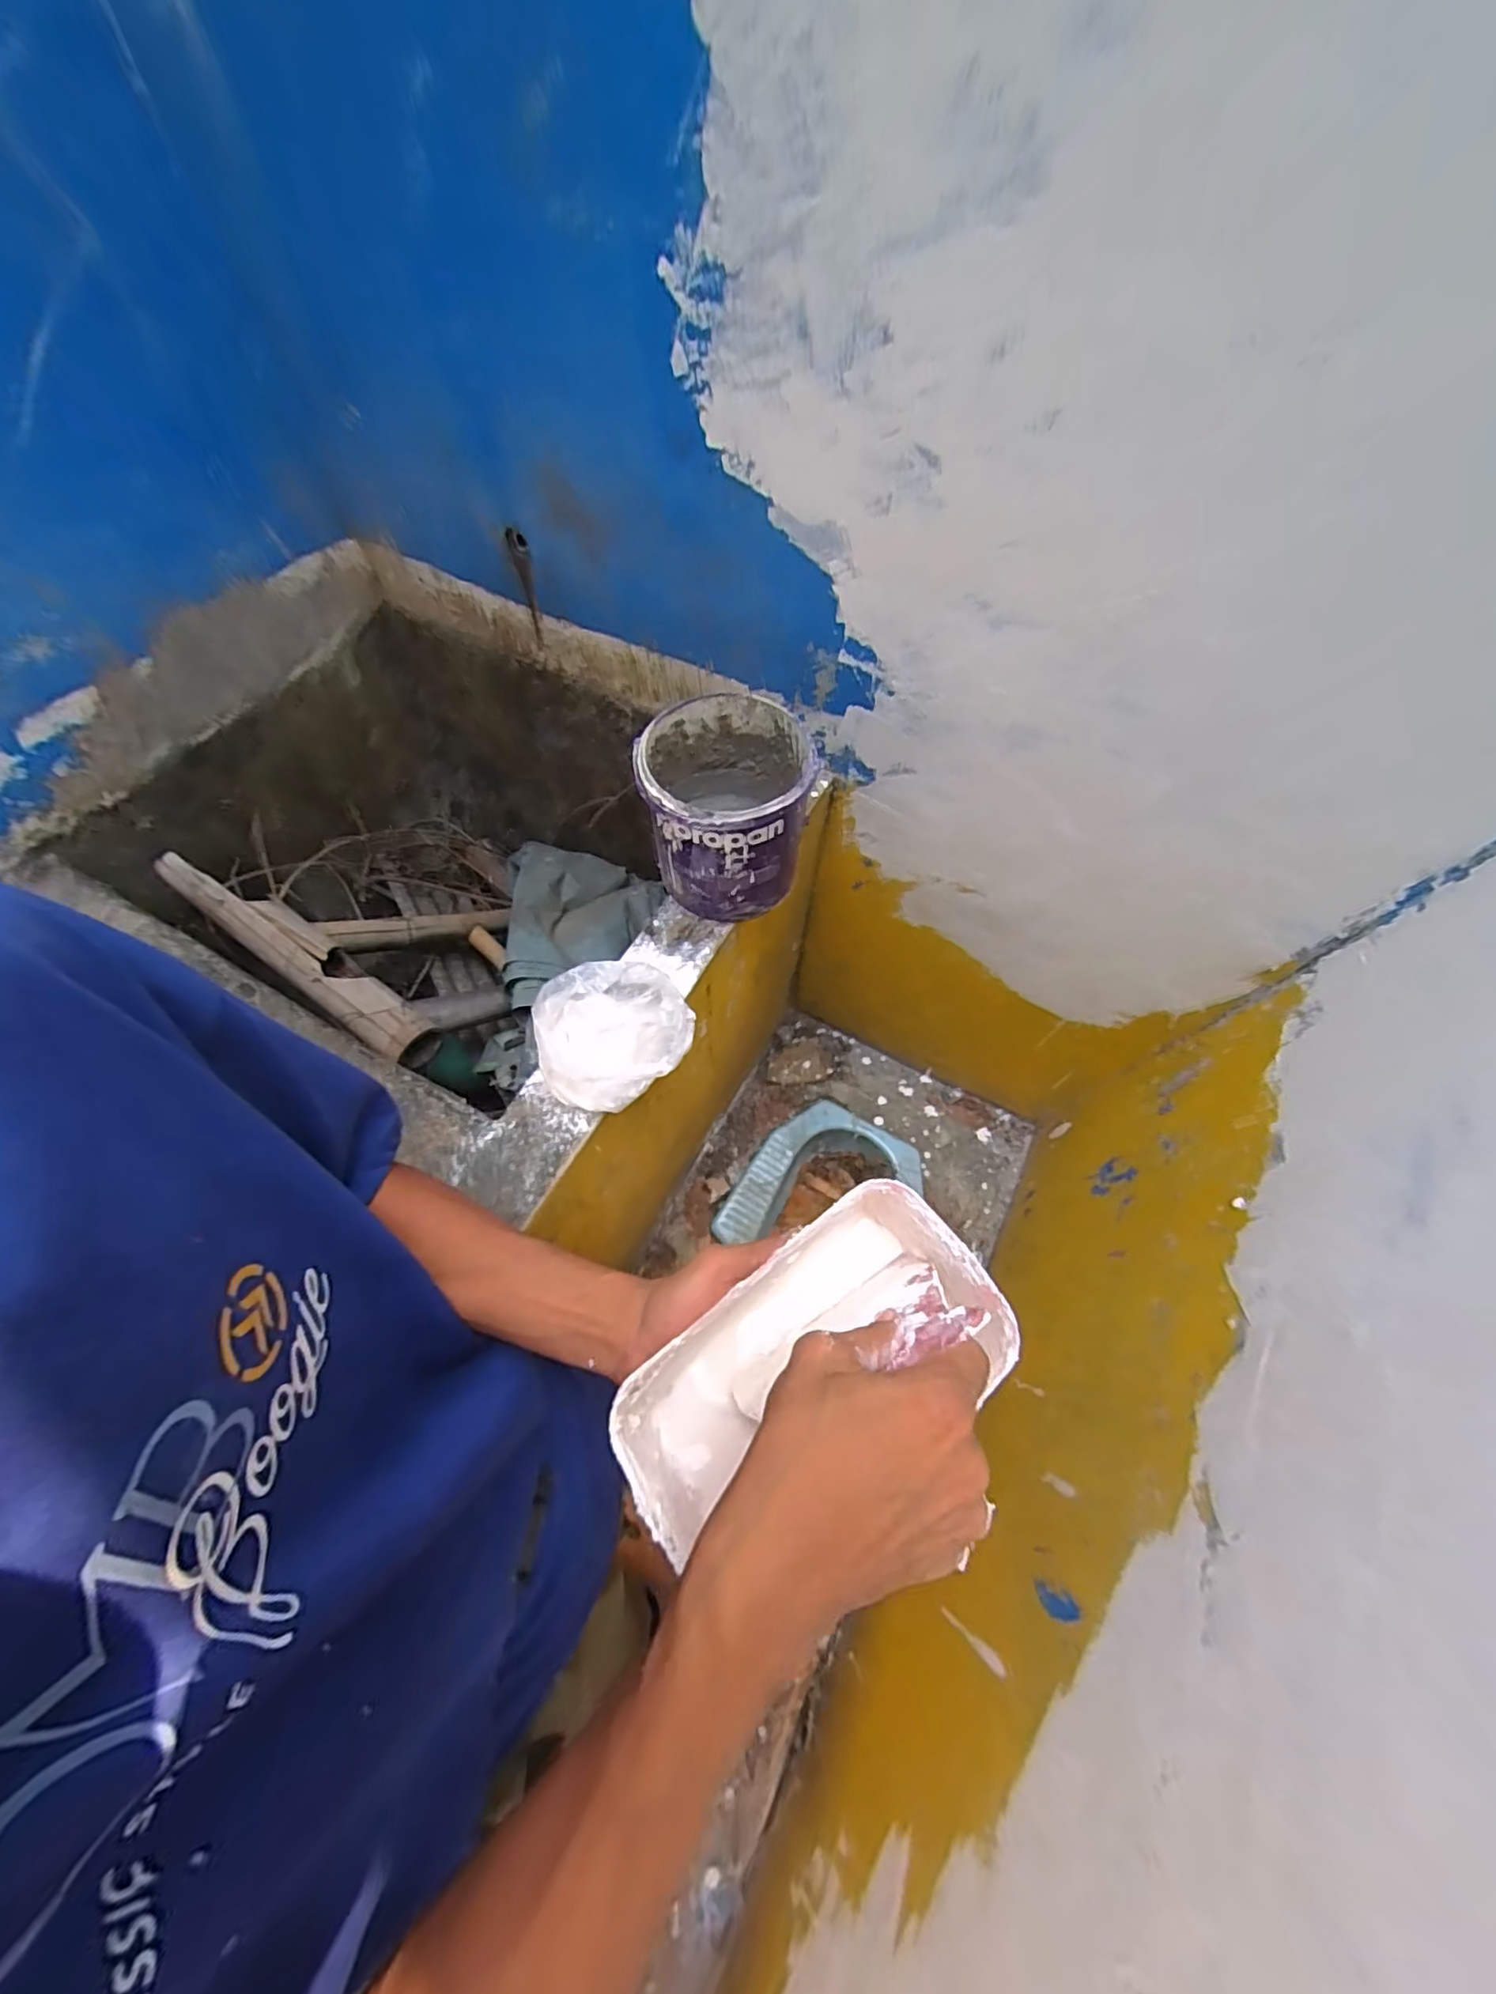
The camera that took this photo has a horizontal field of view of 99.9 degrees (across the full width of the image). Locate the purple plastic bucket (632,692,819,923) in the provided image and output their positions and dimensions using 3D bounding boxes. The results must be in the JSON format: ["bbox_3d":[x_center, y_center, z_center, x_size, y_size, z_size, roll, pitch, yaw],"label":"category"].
[{"bbox_3d":[-0.027,-0.212,0.724,0.177,0.182,0.185,1,63,-2],"label":"purple plastic bucket"}]

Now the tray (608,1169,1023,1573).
[{"bbox_3d":[0.032,0.187,0.325,0.188,0.075,0.102,-30,68,-14],"label":"tray"}]

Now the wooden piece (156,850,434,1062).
[{"bbox_3d":[-0.614,-0.066,0.850,0.447,0.063,0.074,33,66,13],"label":"wooden piece"}]

